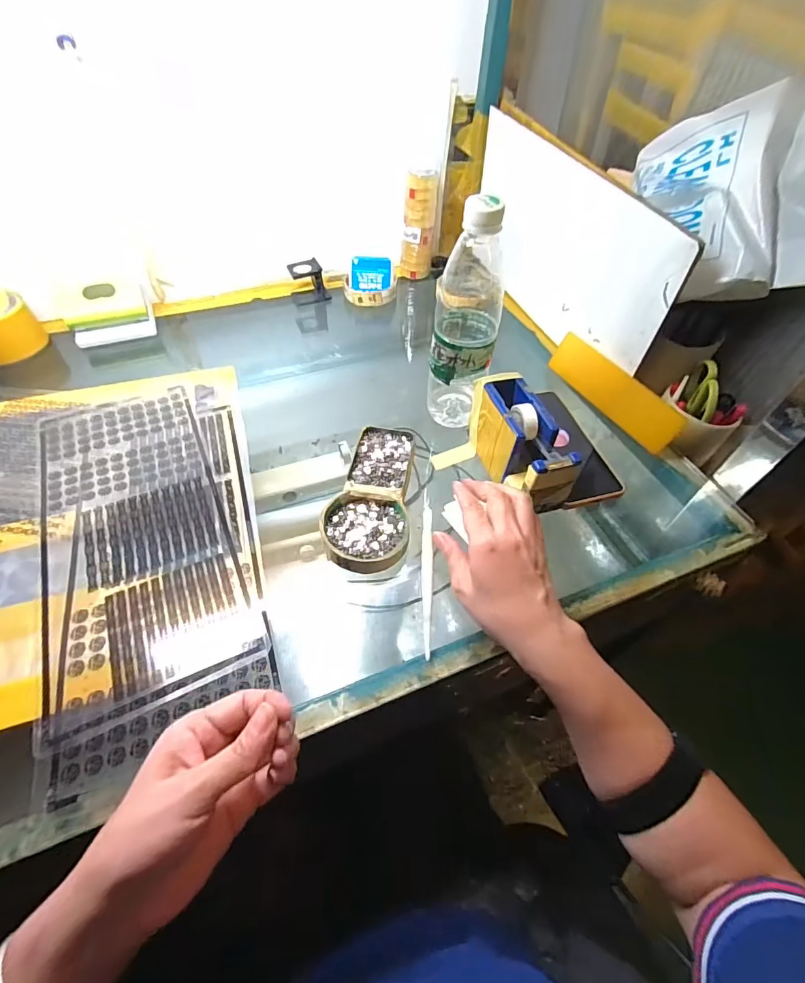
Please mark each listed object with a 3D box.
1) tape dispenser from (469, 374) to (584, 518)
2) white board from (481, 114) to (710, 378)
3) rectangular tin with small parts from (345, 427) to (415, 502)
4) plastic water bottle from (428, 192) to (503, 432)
[{"bbox_3d":[0.114,-0.045,0.440,0.049,0.074,0.134,-15,54,-12],"label":"tape dispenser"},{"bbox_3d":[0.200,-0.320,0.584,0.015,0.193,0.404,-15,54,-13],"label":"white board"},{"bbox_3d":[-0.021,-0.033,0.461,0.061,0.016,0.102,8,52,5],"label":"rectangular tin with small parts"},{"bbox_3d":[0.062,-0.162,0.450,0.067,0.234,0.066,4,52,1],"label":"plastic water bottle"}]

